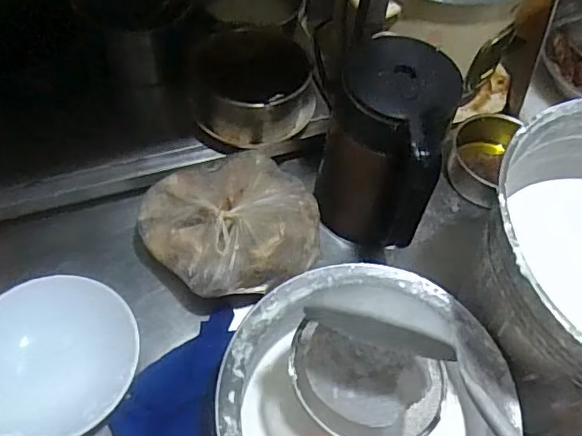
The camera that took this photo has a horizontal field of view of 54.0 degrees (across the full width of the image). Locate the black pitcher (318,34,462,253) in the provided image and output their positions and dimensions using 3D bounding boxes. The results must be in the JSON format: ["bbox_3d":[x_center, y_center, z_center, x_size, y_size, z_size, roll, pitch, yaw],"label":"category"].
[{"bbox_3d":[0.107,-0.068,0.693,0.130,0.230,0.162,18,58,7],"label":"black pitcher"}]

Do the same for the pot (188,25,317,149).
[{"bbox_3d":[-0.050,-0.178,0.781,0.167,0.085,0.148,-14,60,-12],"label":"pot"}]

